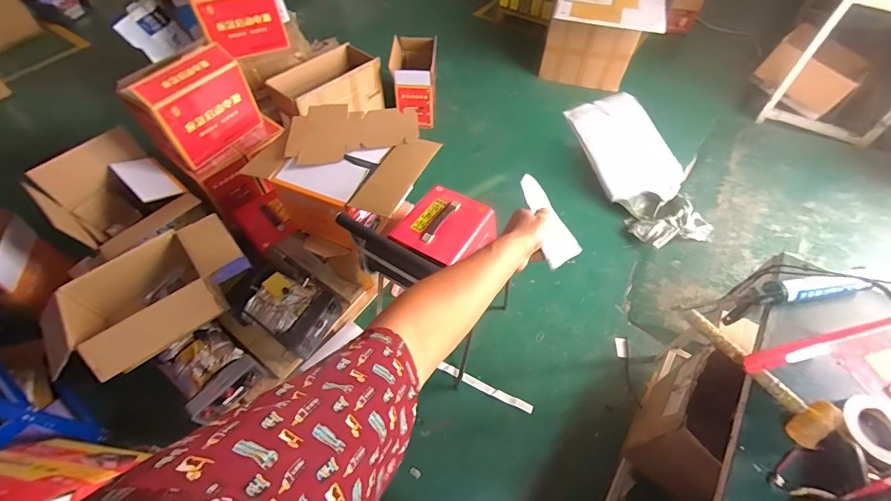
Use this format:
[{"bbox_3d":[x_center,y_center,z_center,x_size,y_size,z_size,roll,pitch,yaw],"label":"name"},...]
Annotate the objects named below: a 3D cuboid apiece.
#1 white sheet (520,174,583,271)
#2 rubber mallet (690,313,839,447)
[{"bbox_3d":[0.169,-0.050,0.662,0.064,0.014,0.159,-32,99,-21],"label":"white sheet"},{"bbox_3d":[0.632,0.236,0.808,0.094,0.051,0.303,-23,58,-15],"label":"rubber mallet"}]

